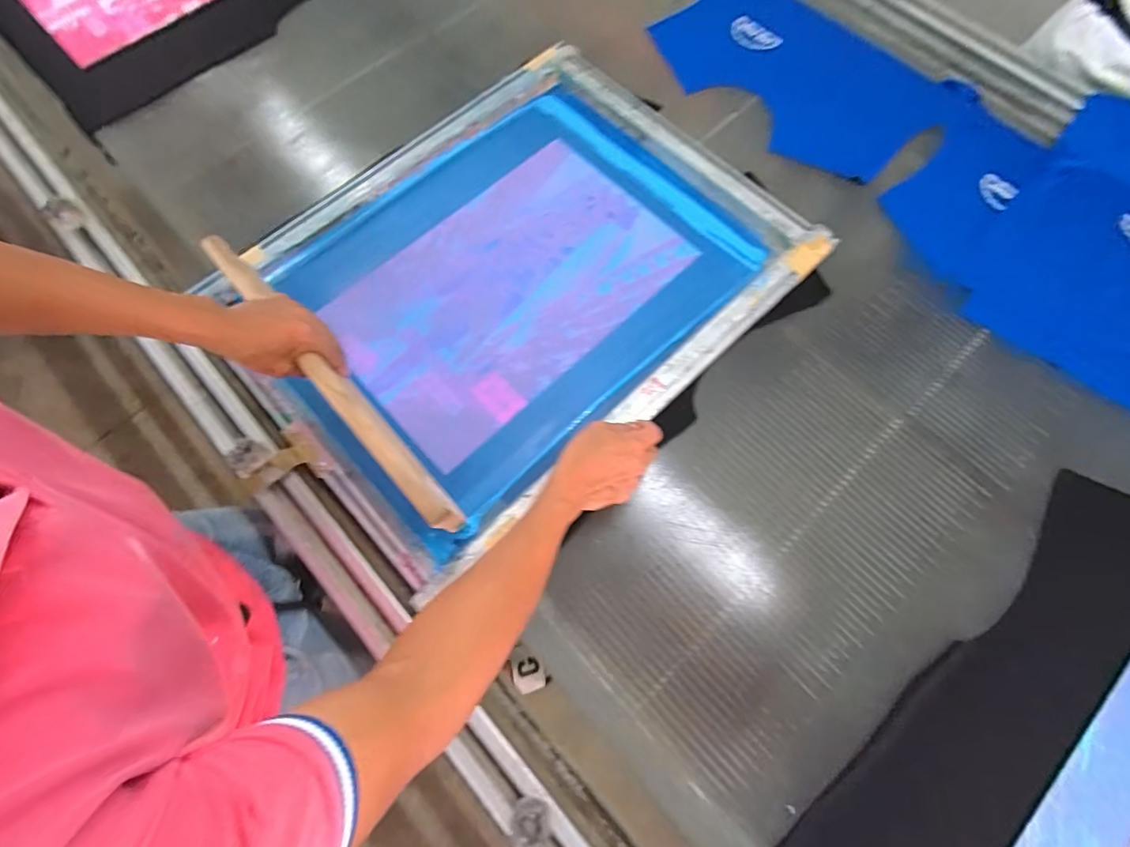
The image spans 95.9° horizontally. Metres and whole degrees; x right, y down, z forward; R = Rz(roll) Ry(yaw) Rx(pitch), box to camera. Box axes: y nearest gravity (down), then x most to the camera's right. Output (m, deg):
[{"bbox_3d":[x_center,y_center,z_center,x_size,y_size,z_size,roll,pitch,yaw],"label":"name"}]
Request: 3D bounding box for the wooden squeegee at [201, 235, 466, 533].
[{"bbox_3d":[-0.265,-0.049,0.586,0.033,0.066,0.435,-42,80,-9],"label":"wooden squeegee"}]

